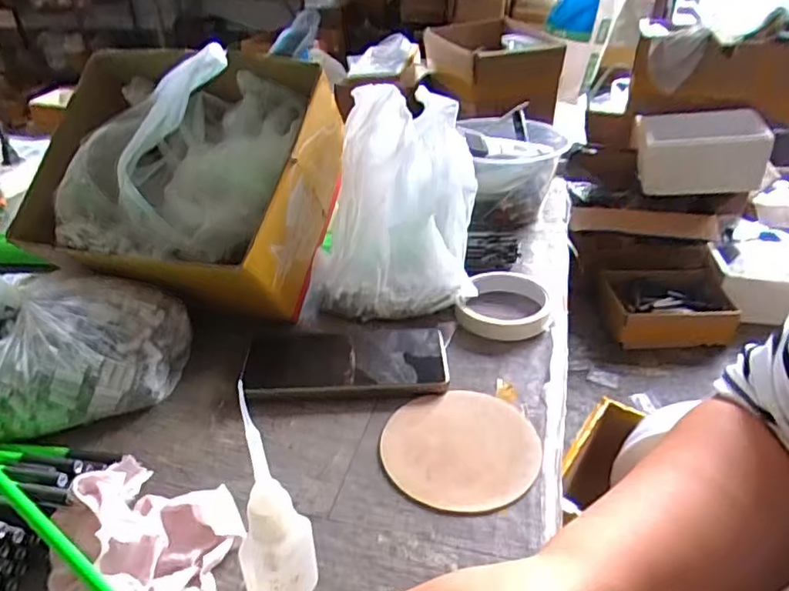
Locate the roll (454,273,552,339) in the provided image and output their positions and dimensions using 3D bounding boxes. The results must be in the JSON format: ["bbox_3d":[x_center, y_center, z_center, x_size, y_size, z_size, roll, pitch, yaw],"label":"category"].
[{"bbox_3d":[0.101,0.007,0.539,0.081,0.027,0.083,0,32,0],"label":"roll"}]

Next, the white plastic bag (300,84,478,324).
[{"bbox_3d":[0.000,-0.093,0.562,0.161,0.178,0.157,1,32,1],"label":"white plastic bag"}]

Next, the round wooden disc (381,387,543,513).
[{"bbox_3d":[0.046,0.104,0.405,0.105,0.004,0.104,0,32,0],"label":"round wooden disc"}]

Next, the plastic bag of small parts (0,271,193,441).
[{"bbox_3d":[-0.263,0.019,0.426,0.195,0.133,0.115,-10,34,-16],"label":"plastic bag of small parts"}]

